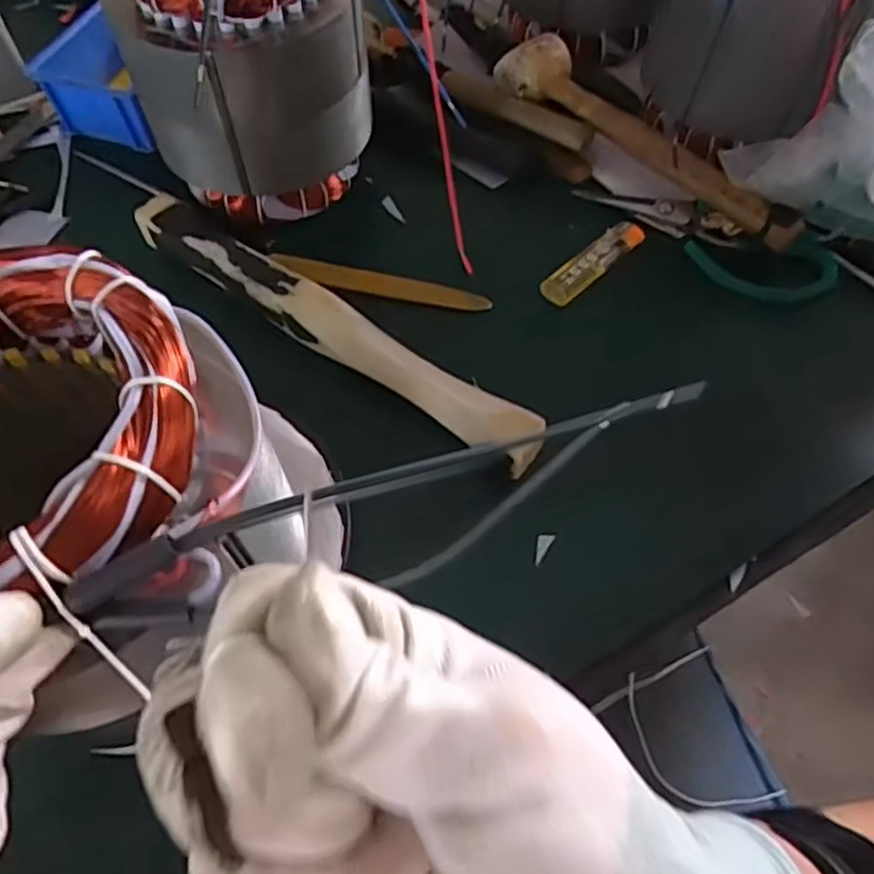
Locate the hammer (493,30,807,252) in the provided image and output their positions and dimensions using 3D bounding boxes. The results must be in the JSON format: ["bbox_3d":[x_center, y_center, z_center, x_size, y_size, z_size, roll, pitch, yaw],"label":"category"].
[{"bbox_3d":[0.156,-0.221,0.518,0.051,0.045,0.264,-40,67,-21],"label":"hammer"}]

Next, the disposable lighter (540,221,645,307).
[{"bbox_3d":[0.109,-0.122,0.482,0.091,0.011,0.023,-39,67,-20],"label":"disposable lighter"}]

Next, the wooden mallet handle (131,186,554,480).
[{"bbox_3d":[-0.074,-0.077,0.438,0.323,0.019,0.036,33,65,18],"label":"wooden mallet handle"}]

